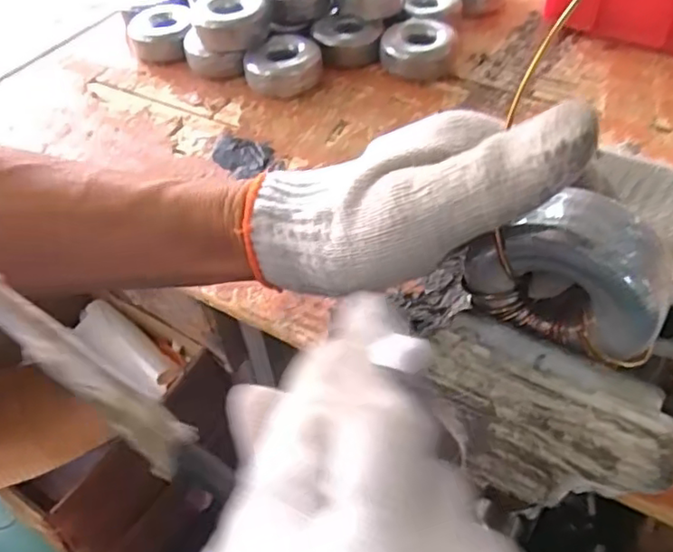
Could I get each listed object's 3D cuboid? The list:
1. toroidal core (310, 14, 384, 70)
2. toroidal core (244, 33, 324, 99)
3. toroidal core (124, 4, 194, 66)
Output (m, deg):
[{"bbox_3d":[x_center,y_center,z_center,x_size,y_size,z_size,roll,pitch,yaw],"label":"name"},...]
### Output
[{"bbox_3d":[0.011,-0.236,0.621,0.067,0.029,0.061,-4,48,1],"label":"toroidal core"},{"bbox_3d":[-0.052,-0.204,0.602,0.072,0.035,0.068,-7,48,-2],"label":"toroidal core"},{"bbox_3d":[-0.185,-0.256,0.664,0.069,0.039,0.077,-15,49,-8],"label":"toroidal core"}]

